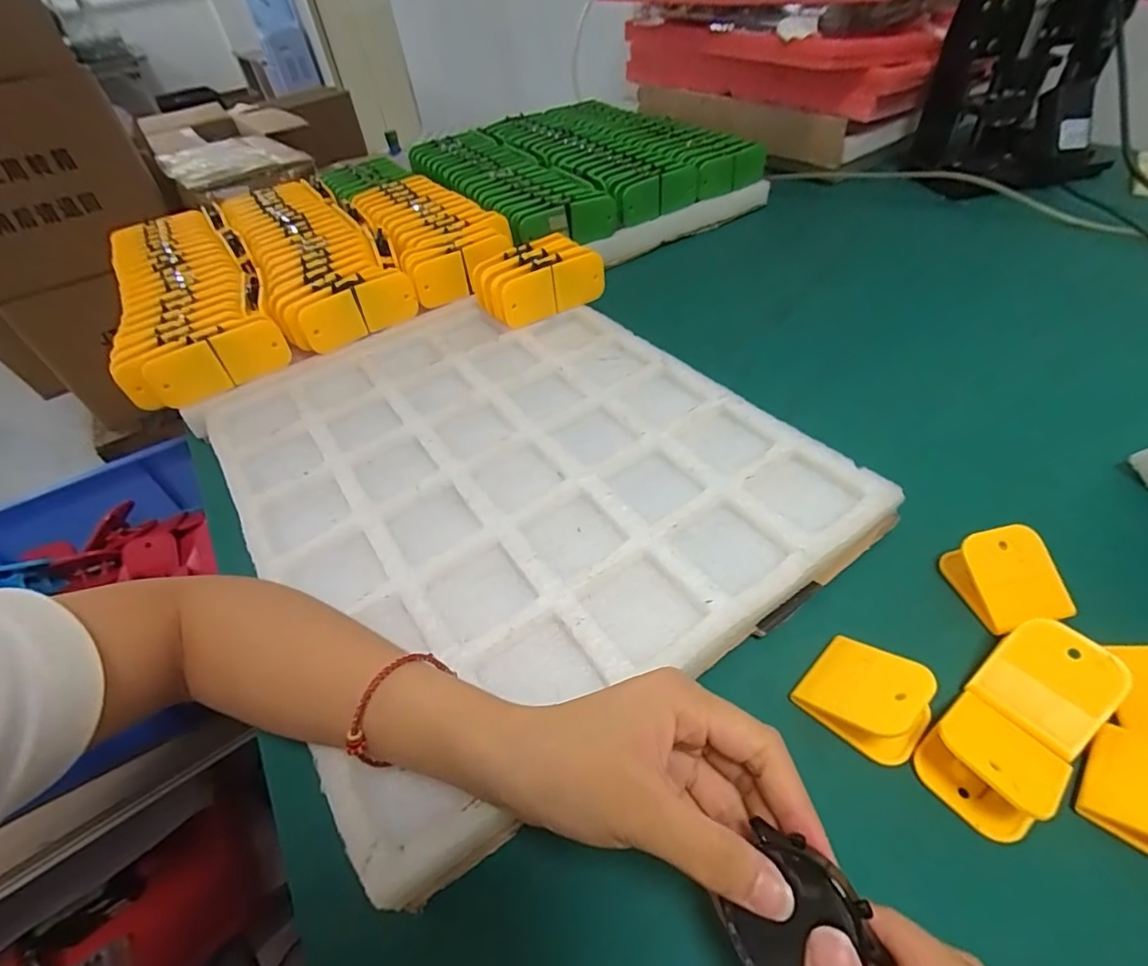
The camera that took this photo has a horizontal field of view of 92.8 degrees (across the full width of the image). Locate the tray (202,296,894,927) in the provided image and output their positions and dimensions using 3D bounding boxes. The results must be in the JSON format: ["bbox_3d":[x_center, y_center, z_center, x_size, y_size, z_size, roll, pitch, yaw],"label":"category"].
[{"bbox_3d":[-0.059,-0.022,0.417,0.355,0.028,0.436,-30,49,-20],"label":"tray"}]

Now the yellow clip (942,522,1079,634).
[{"bbox_3d":[0.251,0.054,0.314,0.045,0.033,0.052,-8,45,0],"label":"yellow clip"}]

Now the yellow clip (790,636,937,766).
[{"bbox_3d":[0.149,0.106,0.276,0.045,0.028,0.055,-37,51,-25],"label":"yellow clip"}]

